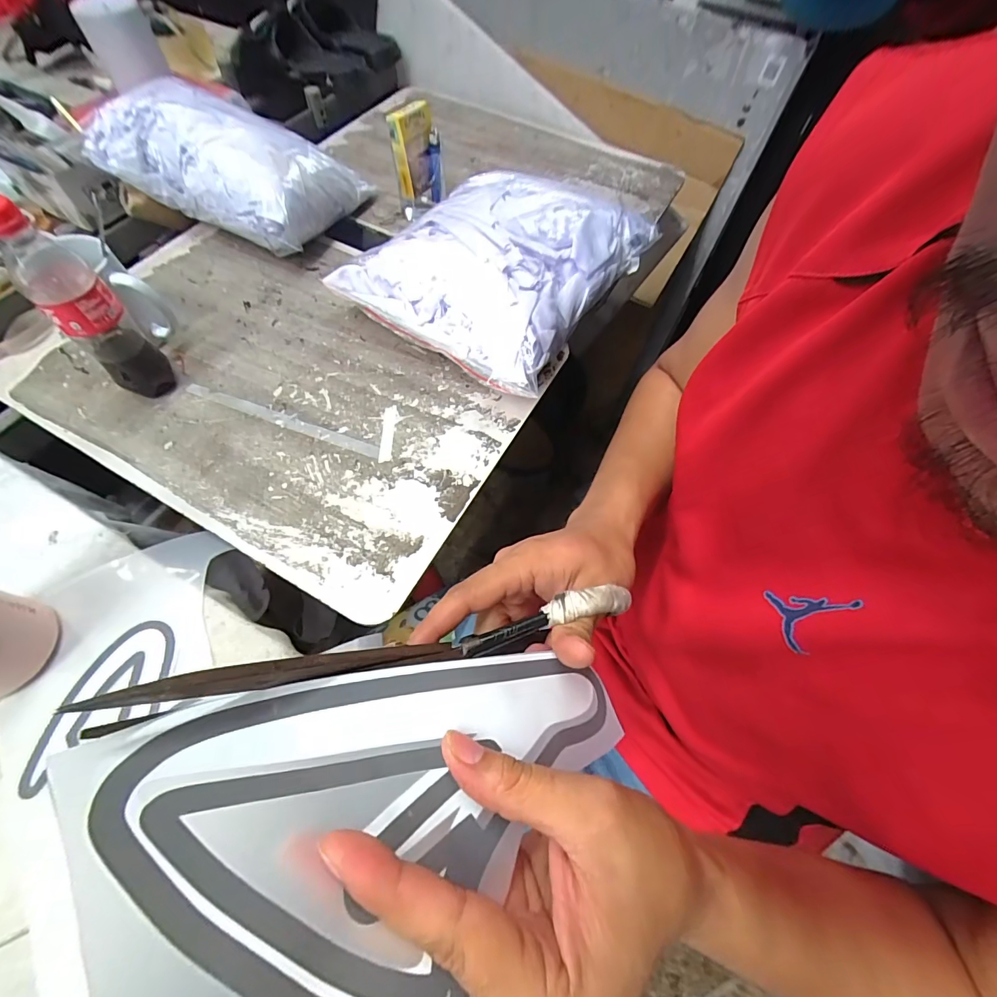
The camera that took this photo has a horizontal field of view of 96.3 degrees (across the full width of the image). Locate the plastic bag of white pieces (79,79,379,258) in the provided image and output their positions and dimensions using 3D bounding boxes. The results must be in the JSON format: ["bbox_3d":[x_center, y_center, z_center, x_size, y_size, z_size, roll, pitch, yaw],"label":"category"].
[{"bbox_3d":[-0.346,-0.438,0.590,0.270,0.129,0.186,18,63,7],"label":"plastic bag of white pieces"}]

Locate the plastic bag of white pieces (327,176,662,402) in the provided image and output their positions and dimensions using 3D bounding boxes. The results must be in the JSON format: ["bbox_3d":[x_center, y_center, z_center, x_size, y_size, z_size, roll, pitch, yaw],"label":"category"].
[{"bbox_3d":[0.009,-0.304,0.562,0.267,0.087,0.354,31,65,13],"label":"plastic bag of white pieces"}]

